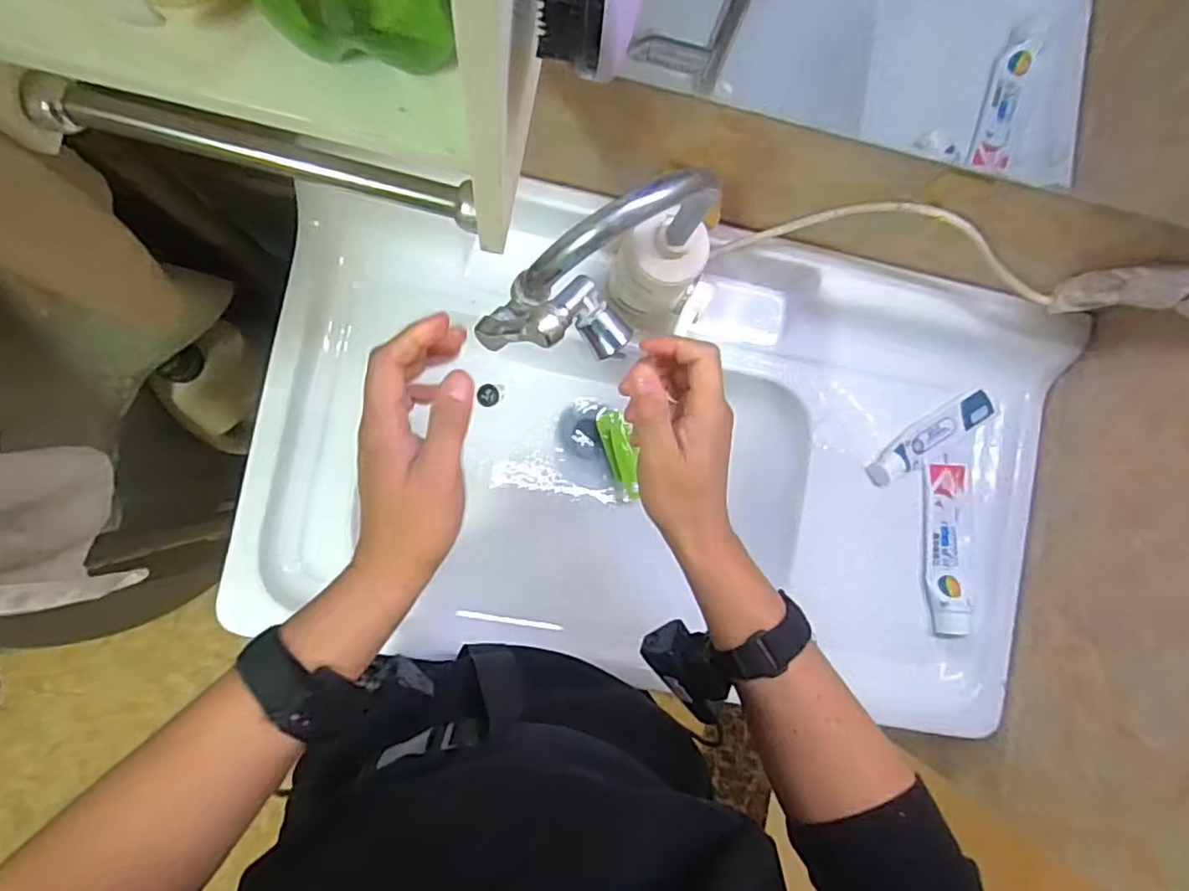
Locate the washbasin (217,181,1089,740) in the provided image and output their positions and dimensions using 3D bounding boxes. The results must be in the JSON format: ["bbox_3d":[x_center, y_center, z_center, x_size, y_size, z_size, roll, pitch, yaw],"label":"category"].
[{"bbox_3d":[0.077,0.023,0.720,0.804,0.212,0.449,10,86,-8],"label":"washbasin"}]

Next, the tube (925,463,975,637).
[{"bbox_3d":[0.394,0.114,0.701,0.048,0.024,0.187,3,87,-8],"label":"tube"}]

